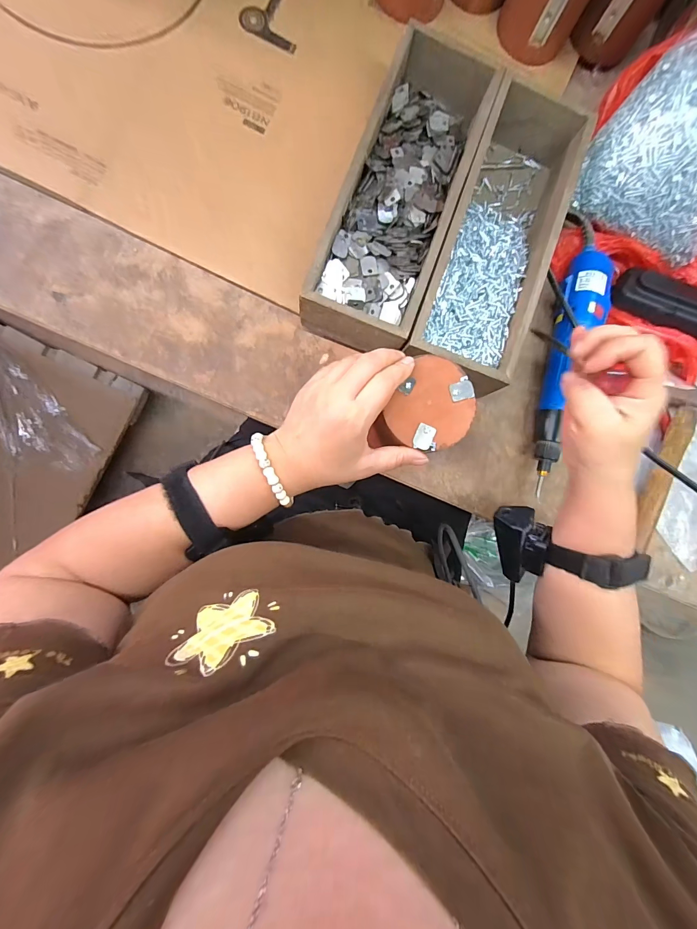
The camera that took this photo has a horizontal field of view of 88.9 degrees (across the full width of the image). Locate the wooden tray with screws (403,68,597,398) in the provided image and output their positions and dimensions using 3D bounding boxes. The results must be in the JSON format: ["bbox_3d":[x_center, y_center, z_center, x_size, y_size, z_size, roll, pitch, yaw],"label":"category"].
[{"bbox_3d":[0.143,-0.217,0.353,0.100,0.063,0.290,20,87,-6],"label":"wooden tray with screws"}]

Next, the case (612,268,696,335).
[{"bbox_3d":[0.352,-0.179,0.393,0.108,0.025,0.044,33,85,16],"label":"case"}]

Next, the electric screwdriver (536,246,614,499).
[{"bbox_3d":[0.240,-0.124,0.392,0.058,0.044,0.253,14,88,-9],"label":"electric screwdriver"}]

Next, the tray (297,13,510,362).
[{"bbox_3d":[0.047,-0.257,0.349,0.101,0.074,0.291,20,87,-6],"label":"tray"}]

